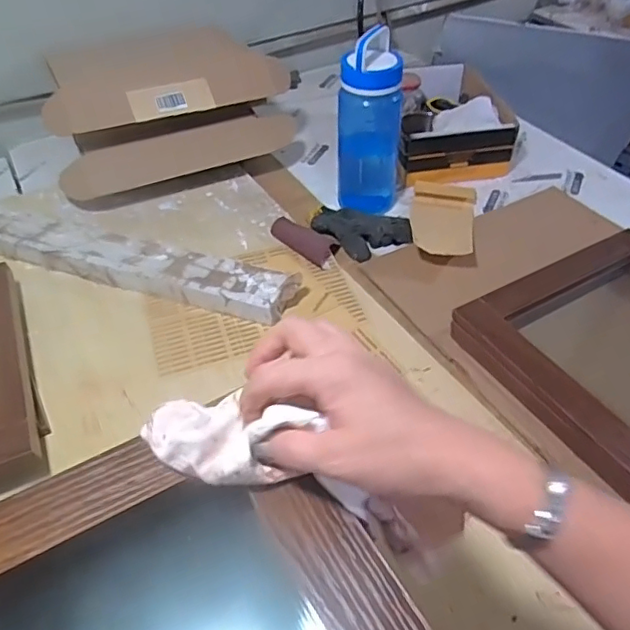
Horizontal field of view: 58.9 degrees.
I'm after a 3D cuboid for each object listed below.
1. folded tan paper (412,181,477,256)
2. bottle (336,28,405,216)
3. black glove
[{"bbox_3d":[0.211,-0.164,0.929,0.108,0.040,0.236,9,47,11],"label":"folded tan paper"},{"bbox_3d":[0.089,-0.299,0.901,0.104,0.267,0.082,4,46,7],"label":"bottle"},{"bbox_3d":[0.074,-0.136,0.922,0.163,0.035,0.096,20,50,21],"label":"black glove"}]

